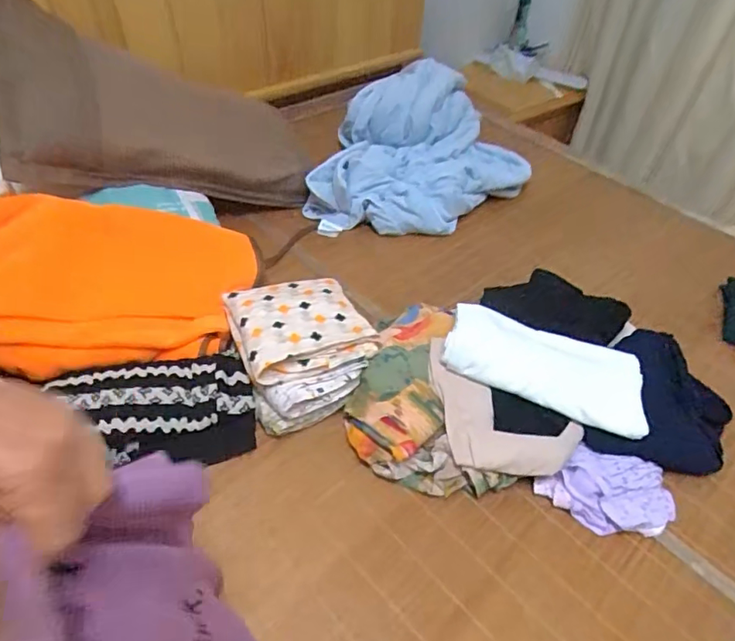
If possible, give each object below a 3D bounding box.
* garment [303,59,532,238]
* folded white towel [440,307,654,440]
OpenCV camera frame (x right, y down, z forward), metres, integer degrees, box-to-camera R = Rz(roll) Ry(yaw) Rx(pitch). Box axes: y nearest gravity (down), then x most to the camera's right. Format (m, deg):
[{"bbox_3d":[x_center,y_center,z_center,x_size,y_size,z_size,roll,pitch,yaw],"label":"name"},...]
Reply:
[{"bbox_3d":[0.149,-0.405,1.267,0.485,0.193,0.531,12,44,5],"label":"garment"},{"bbox_3d":[0.264,0.065,0.792,0.290,0.020,0.148,18,50,3],"label":"folded white towel"}]

